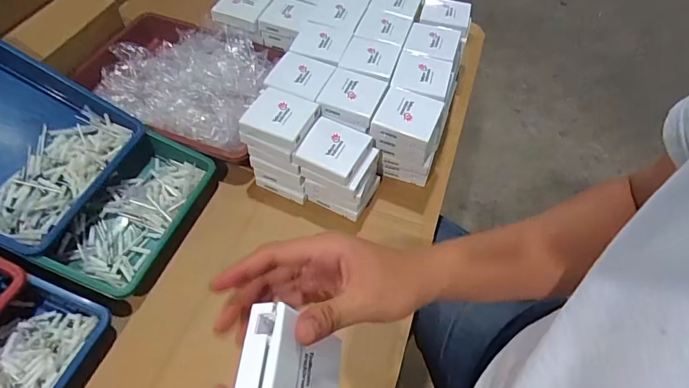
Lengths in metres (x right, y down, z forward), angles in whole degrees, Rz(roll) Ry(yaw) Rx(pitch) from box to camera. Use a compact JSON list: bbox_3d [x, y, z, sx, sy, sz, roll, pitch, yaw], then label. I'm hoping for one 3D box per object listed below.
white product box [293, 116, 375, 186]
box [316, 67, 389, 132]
[{"bbox_3d":[-0.012,-0.065,0.595,0.084,0.027,0.087,24,56,12],"label":"white product box"},{"bbox_3d":[0.011,-0.145,0.632,0.081,0.025,0.091,20,55,9],"label":"box"}]

